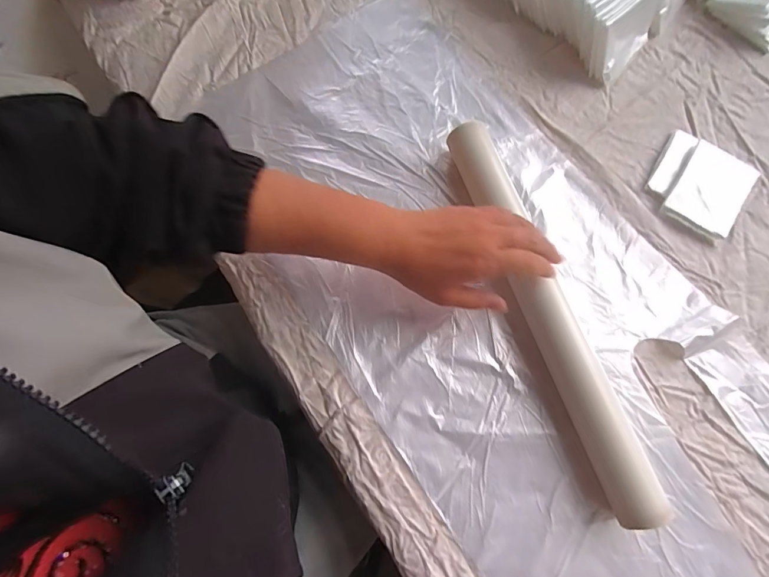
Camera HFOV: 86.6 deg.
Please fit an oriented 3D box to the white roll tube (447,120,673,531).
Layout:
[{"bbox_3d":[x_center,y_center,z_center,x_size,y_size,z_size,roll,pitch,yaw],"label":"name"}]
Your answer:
[{"bbox_3d":[0.142,0.009,0.355,0.045,0.039,0.353,-18,74,-5],"label":"white roll tube"}]

